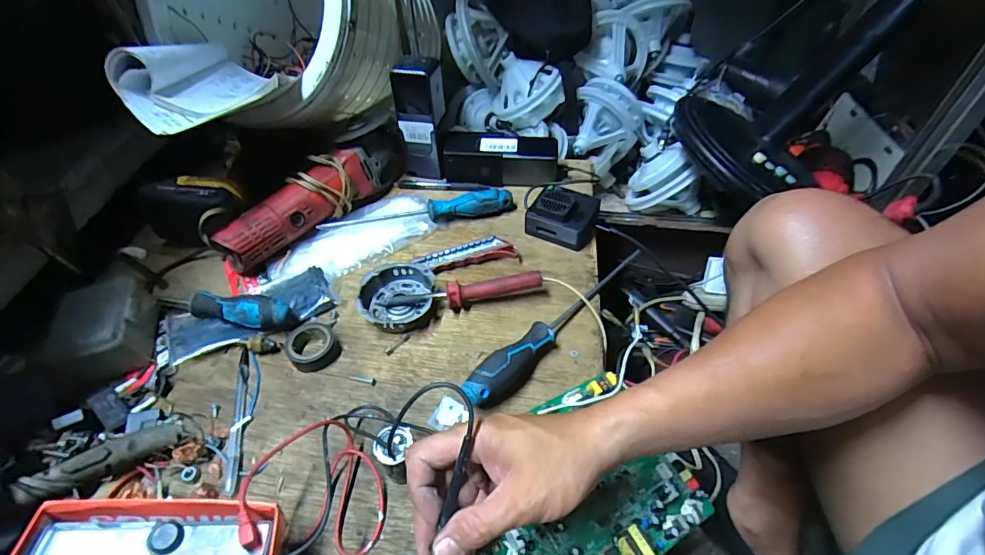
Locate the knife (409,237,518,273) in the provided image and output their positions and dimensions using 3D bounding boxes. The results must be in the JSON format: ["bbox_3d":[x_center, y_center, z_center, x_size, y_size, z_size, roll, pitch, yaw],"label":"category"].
[{"bbox_3d":[-0.033,-0.028,0.579,0.121,0.018,0.035,-11,49,-8],"label":"knife"}]

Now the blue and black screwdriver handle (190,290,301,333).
[{"bbox_3d":[-0.271,0.035,0.511,0.115,0.032,0.031,9,49,9],"label":"blue and black screwdriver handle"}]

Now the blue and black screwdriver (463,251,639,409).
[{"bbox_3d":[0.080,0.043,0.502,0.276,0.041,0.031,-37,57,-28],"label":"blue and black screwdriver"}]

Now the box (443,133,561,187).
[{"bbox_3d":[0.013,-0.168,0.672,0.162,0.058,0.060,5,48,6],"label":"box"}]

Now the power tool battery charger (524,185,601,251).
[{"bbox_3d":[0.092,-0.081,0.604,0.081,0.049,0.070,22,52,20],"label":"power tool battery charger"}]

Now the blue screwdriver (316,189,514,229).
[{"bbox_3d":[-0.094,-0.087,0.616,0.243,0.037,0.025,-10,49,-7],"label":"blue screwdriver"}]

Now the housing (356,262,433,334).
[{"bbox_3d":[-0.107,0.022,0.528,0.081,0.029,0.088,-4,48,-3],"label":"housing"}]

